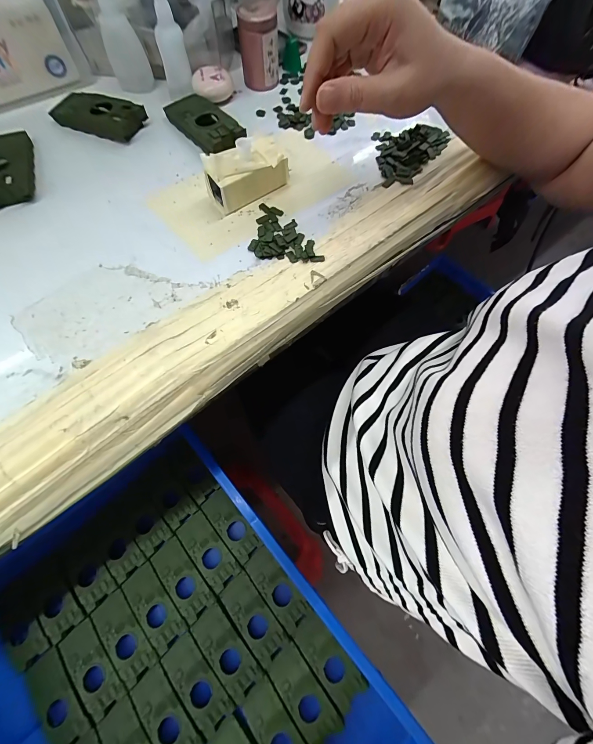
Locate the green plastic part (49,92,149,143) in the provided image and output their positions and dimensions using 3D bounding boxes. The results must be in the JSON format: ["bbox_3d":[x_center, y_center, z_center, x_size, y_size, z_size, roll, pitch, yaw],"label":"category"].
[{"bbox_3d":[-0.231,-0.297,0.354,0.107,0.021,0.042,19,70,6],"label":"green plastic part"}]

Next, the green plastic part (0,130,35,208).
[{"bbox_3d":[-0.303,-0.214,0.321,0.045,0.020,0.095,-16,70,-7],"label":"green plastic part"}]

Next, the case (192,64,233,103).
[{"bbox_3d":[-0.102,-0.350,0.374,0.047,0.022,0.039,-8,69,-4],"label":"case"}]

